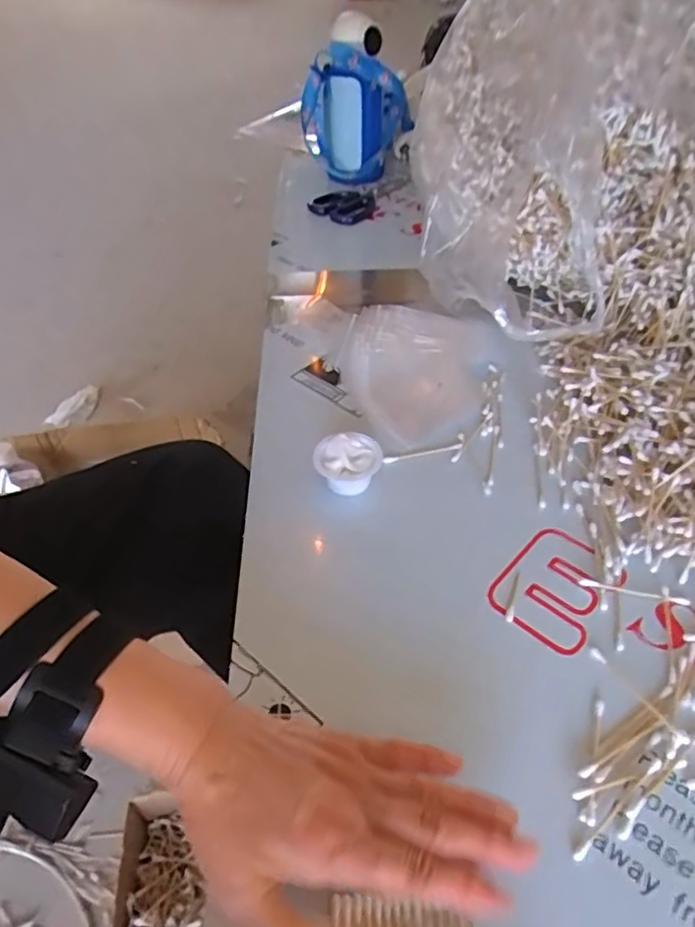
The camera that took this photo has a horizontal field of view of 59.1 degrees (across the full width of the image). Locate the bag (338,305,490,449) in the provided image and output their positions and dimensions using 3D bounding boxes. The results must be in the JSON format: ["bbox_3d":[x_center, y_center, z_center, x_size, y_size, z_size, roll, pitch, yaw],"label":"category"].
[{"bbox_3d":[0.063,-0.092,0.598,0.142,0.018,0.186,5,45,6],"label":"bag"}]

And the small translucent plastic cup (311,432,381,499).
[{"bbox_3d":[0.001,0.003,0.503,0.055,0.038,0.050,-1,45,1],"label":"small translucent plastic cup"}]

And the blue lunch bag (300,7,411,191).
[{"bbox_3d":[0.015,-0.559,0.946,0.128,0.192,0.125,31,53,28],"label":"blue lunch bag"}]

